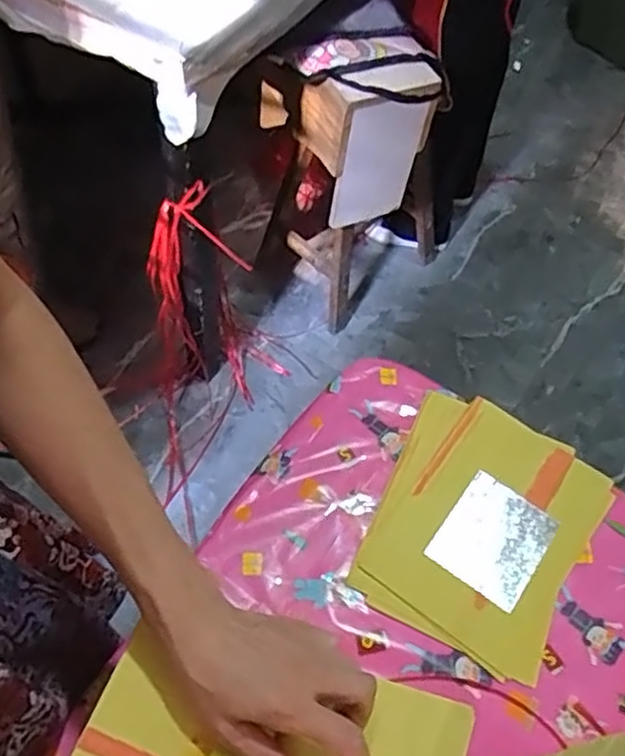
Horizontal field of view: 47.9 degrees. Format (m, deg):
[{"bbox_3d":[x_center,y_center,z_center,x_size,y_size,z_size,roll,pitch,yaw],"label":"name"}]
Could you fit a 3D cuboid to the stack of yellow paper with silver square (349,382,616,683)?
[{"bbox_3d":[0.158,0.142,0.674,0.191,0.015,0.233,27,65,13],"label":"stack of yellow paper with silver square"}]

